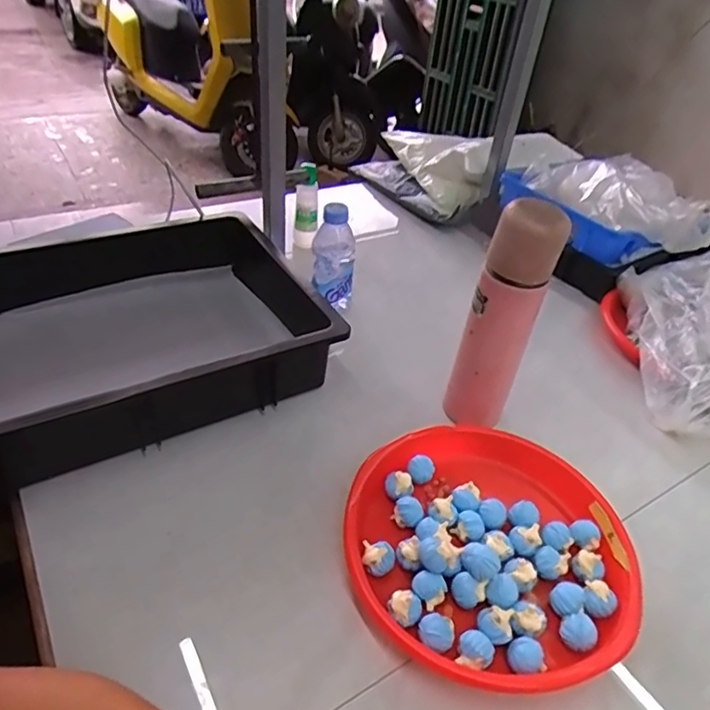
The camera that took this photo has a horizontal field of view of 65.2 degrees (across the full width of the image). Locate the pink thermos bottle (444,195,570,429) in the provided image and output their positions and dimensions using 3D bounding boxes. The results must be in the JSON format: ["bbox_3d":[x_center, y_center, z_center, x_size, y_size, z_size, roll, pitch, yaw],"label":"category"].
[{"bbox_3d":[0.149,-0.031,0.564,0.061,0.243,0.053,21,41,18],"label":"pink thermos bottle"}]

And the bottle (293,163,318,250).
[{"bbox_3d":[-0.077,-0.233,0.878,0.036,0.131,0.034,2,39,-5],"label":"bottle"}]

